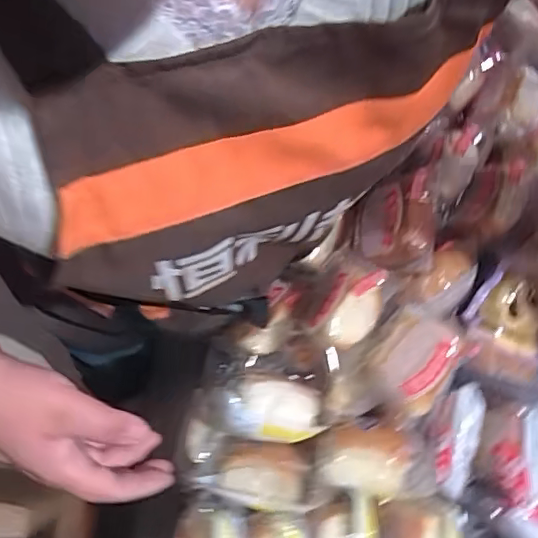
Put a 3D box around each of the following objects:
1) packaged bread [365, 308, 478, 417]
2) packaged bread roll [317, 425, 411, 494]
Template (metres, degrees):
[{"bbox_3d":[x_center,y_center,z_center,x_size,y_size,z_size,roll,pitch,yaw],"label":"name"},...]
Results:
[{"bbox_3d":[0.142,0.086,0.544,0.080,0.046,0.101,38,79,8],"label":"packaged bread"},{"bbox_3d":[0.089,0.180,0.532,0.086,0.040,0.060,3,77,0],"label":"packaged bread roll"}]

